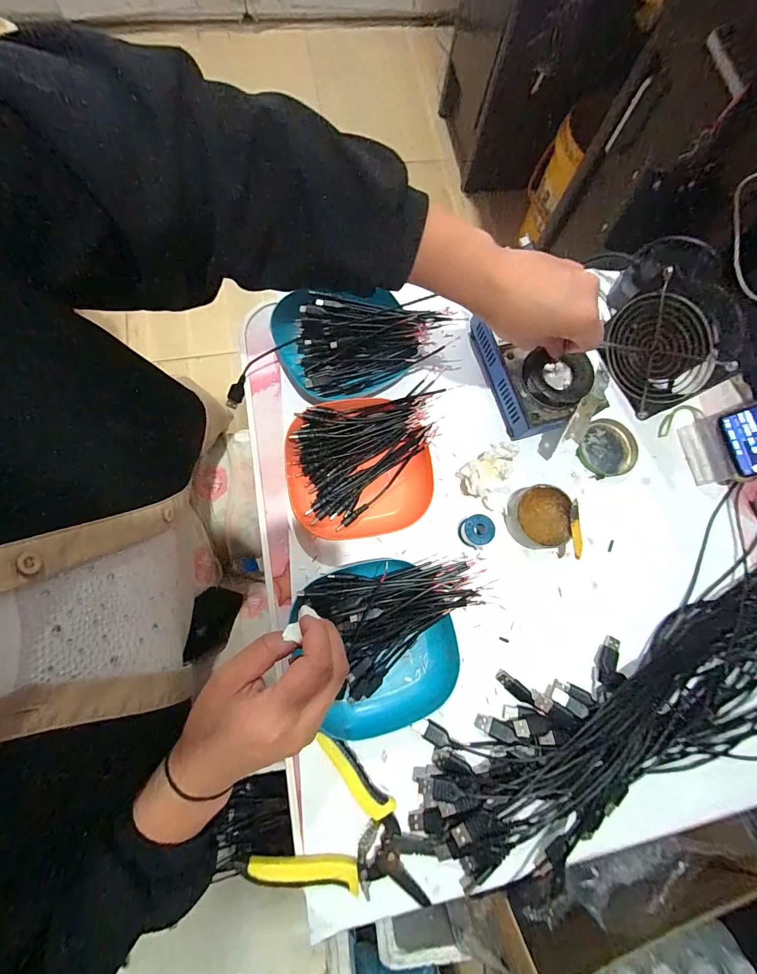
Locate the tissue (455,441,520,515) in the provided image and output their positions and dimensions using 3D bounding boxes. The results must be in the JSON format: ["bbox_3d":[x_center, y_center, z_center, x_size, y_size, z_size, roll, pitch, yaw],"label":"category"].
[{"bbox_3d":[0.113,-0.012,0.406,0.054,0.034,0.064,9,76,-2],"label":"tissue"}]

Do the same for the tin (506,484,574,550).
[{"bbox_3d":[0.164,0.032,0.402,0.060,0.034,0.062,1,76,-4],"label":"tin"}]

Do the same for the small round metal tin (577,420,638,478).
[{"bbox_3d":[0.262,-0.043,0.438,0.060,0.010,0.068,34,77,4],"label":"small round metal tin"}]

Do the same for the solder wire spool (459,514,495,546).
[{"bbox_3d":[0.099,0.045,0.390,0.029,0.024,0.030,1,76,-4],"label":"solder wire spool"}]

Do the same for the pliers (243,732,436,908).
[{"bbox_3d":[-0.019,0.295,0.322,0.134,0.020,0.108,30,76,3],"label":"pliers"}]

